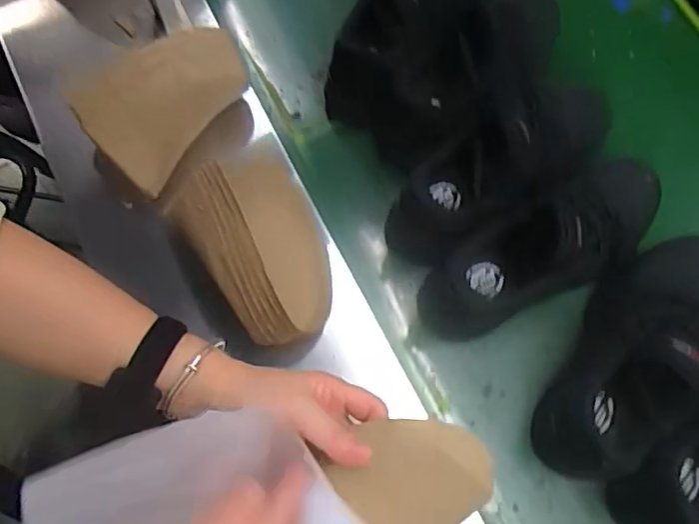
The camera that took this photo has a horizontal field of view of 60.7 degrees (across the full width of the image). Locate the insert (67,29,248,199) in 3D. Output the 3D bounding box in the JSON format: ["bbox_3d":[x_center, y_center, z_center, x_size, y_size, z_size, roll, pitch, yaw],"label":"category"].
[{"bbox_3d":[-0.179,-0.161,0.595,0.166,0.122,0.042,-34,41,0],"label":"insert"}]

